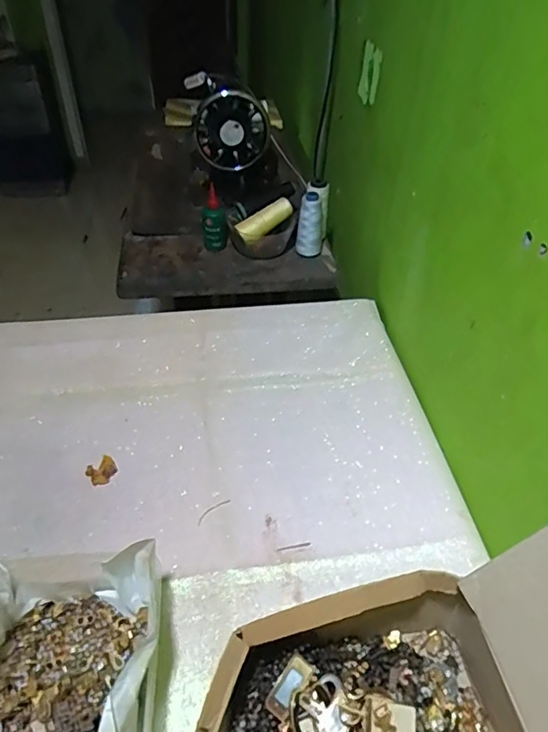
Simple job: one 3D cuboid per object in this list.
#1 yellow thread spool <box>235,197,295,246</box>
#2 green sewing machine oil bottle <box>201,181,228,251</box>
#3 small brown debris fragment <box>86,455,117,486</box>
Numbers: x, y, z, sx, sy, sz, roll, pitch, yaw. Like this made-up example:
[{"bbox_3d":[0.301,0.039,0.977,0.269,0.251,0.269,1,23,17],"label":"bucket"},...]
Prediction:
[{"bbox_3d":[-0.015,-0.266,0.946,0.111,0.035,0.036,-35,50,-3],"label":"yellow thread spool"},{"bbox_3d":[-0.111,-0.265,0.938,0.047,0.116,0.035,-5,44,-4],"label":"green sewing machine oil bottle"},{"bbox_3d":[-0.205,0.125,0.615,0.034,0.004,0.032,-33,52,-29],"label":"small brown debris fragment"}]

